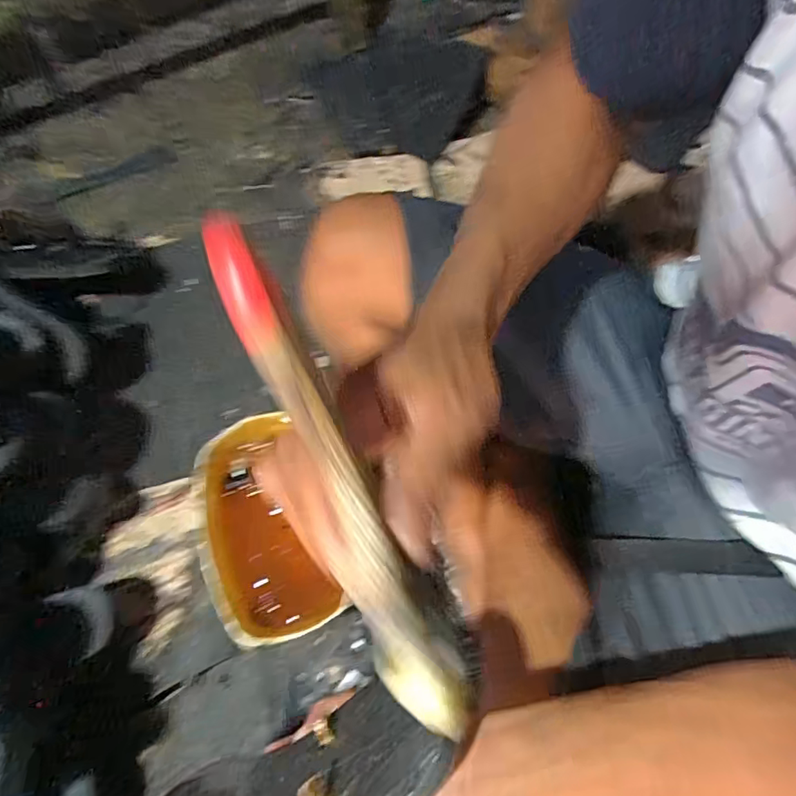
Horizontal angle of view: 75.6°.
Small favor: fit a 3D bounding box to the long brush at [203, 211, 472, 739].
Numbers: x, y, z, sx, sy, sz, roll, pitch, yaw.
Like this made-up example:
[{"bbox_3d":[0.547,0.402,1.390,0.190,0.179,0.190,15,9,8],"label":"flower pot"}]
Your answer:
[{"bbox_3d":[-0.020,0.025,0.165,0.024,0.019,0.170,-25,91,-6],"label":"long brush"}]

